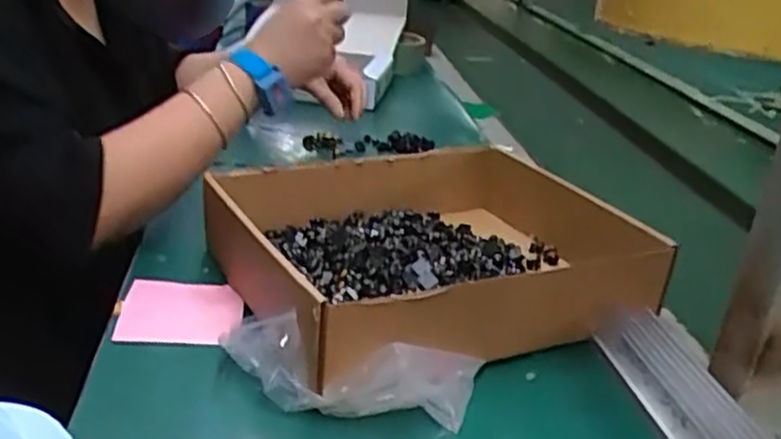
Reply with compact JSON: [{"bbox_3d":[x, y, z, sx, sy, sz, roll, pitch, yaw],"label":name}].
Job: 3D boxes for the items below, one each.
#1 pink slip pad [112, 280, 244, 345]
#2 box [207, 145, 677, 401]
[{"bbox_3d":[-0.154,0.067,0.559,0.086,0.011,0.086,1,24,-9],"label":"pink slip pad"},{"bbox_3d":[0.031,0.025,0.618,0.311,0.081,0.263,-10,28,-29],"label":"box"}]

